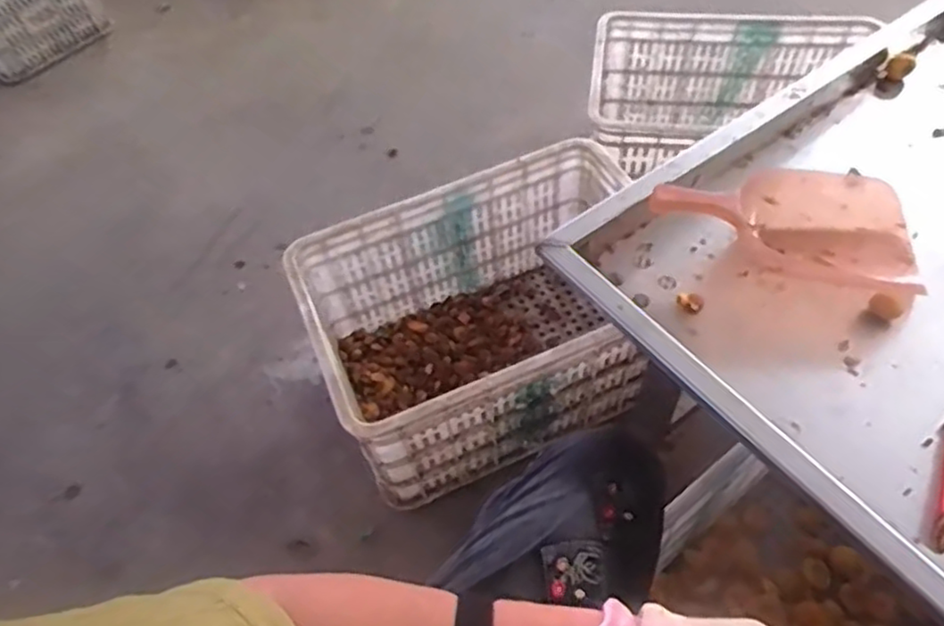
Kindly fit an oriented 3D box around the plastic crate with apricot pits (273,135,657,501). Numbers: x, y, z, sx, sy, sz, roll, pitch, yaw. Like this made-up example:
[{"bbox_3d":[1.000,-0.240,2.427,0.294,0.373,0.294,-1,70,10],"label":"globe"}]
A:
[{"bbox_3d":[0.033,0.016,1.063,0.526,0.288,0.355,-21,54,-10],"label":"plastic crate with apricot pits"}]

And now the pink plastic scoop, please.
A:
[{"bbox_3d":[0.367,-0.125,0.770,0.288,0.079,0.177,16,57,17],"label":"pink plastic scoop"}]

